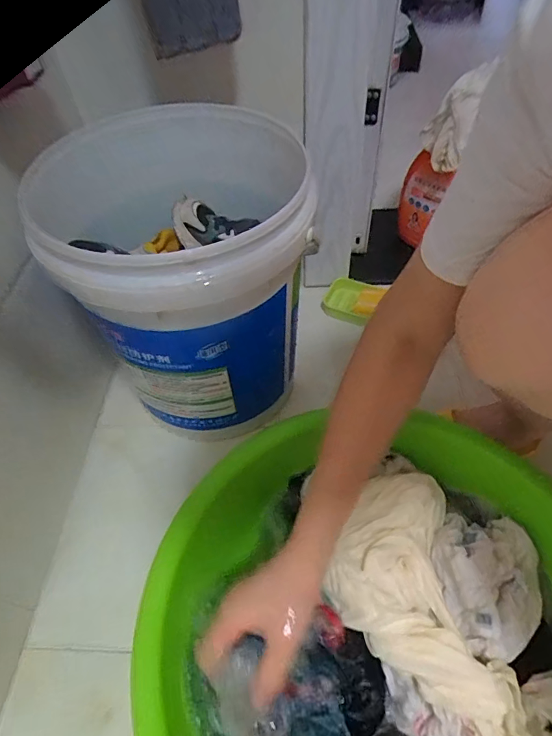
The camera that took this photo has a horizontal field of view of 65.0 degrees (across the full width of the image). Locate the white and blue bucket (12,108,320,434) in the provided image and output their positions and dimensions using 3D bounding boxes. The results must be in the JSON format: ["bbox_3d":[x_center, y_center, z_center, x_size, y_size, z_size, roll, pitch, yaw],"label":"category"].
[{"bbox_3d":[-0.109,-0.116,0.590,0.311,0.326,0.309,-10,54,-4],"label":"white and blue bucket"}]

